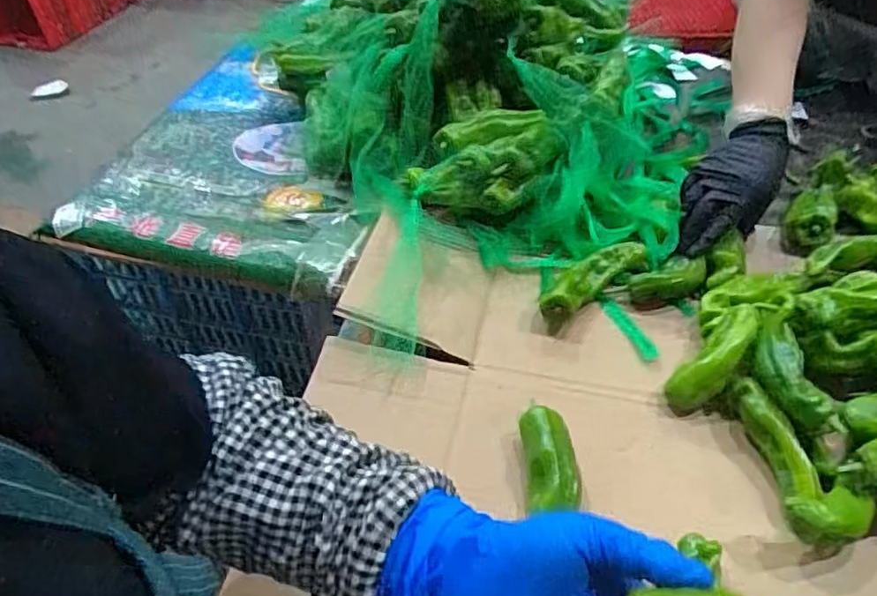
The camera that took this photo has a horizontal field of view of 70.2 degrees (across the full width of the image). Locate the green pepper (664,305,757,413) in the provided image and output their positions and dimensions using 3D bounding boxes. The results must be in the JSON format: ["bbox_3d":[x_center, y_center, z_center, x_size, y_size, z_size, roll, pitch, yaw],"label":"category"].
[{"bbox_3d":[0.259,0.054,0.588,0.045,0.040,0.121,31,78,29],"label":"green pepper"}]

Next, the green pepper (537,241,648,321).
[{"bbox_3d":[0.163,-0.022,0.676,0.146,0.039,0.047,-32,52,-25],"label":"green pepper"}]

